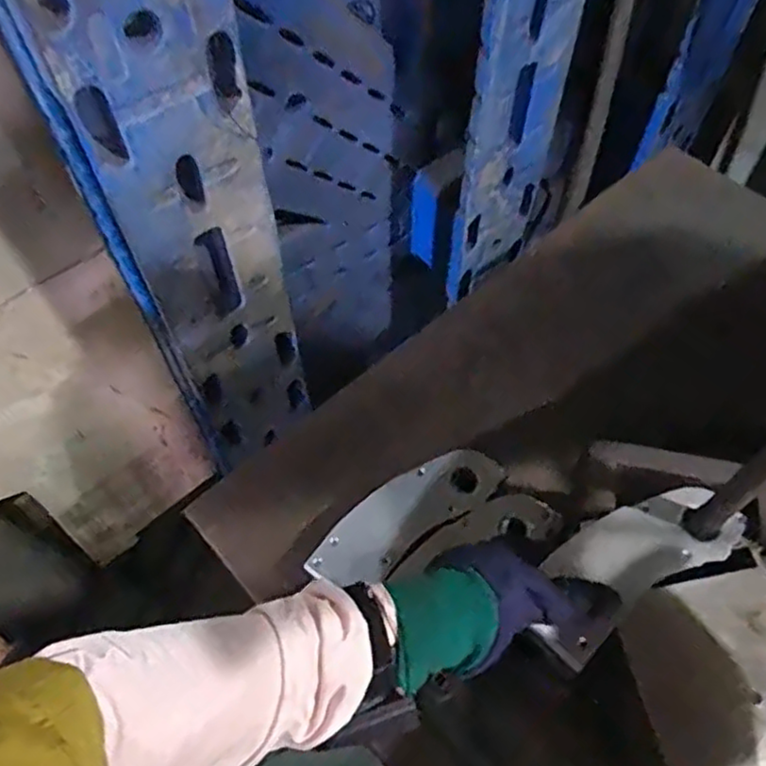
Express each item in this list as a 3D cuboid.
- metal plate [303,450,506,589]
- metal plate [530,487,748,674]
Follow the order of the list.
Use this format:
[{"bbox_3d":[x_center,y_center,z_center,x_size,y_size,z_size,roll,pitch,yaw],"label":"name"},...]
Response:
[{"bbox_3d":[0.019,0.114,0.586,0.177,0.006,0.065,-35,72,-10],"label":"metal plate"},{"bbox_3d":[0.173,0.123,0.475,0.163,0.013,0.066,-30,62,-15],"label":"metal plate"}]

